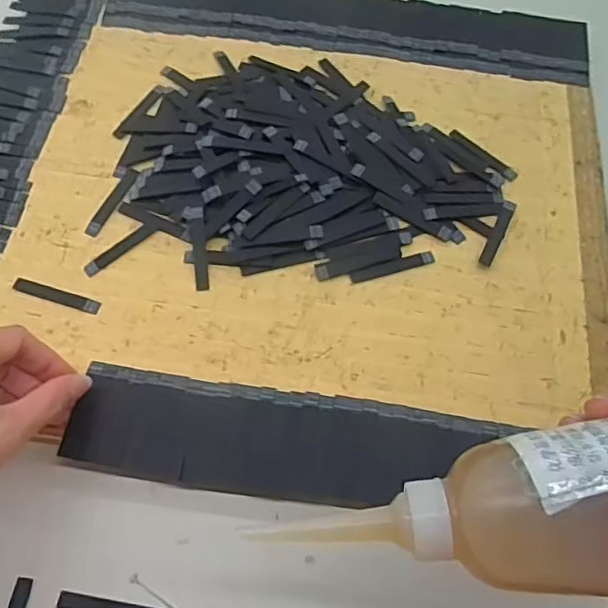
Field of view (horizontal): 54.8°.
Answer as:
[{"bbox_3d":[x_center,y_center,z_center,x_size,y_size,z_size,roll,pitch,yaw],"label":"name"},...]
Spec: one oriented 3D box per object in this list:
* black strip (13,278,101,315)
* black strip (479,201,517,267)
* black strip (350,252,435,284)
[{"bbox_3d":[-0.164,-0.006,0.388,0.060,0.004,0.009,17,68,6],"label":"black strip"},{"bbox_3d":[0.136,-0.050,0.411,0.009,0.004,0.055,26,69,9],"label":"black strip"},{"bbox_3d":[0.061,-0.026,0.402,0.059,0.004,0.009,-15,68,-8],"label":"black strip"}]

